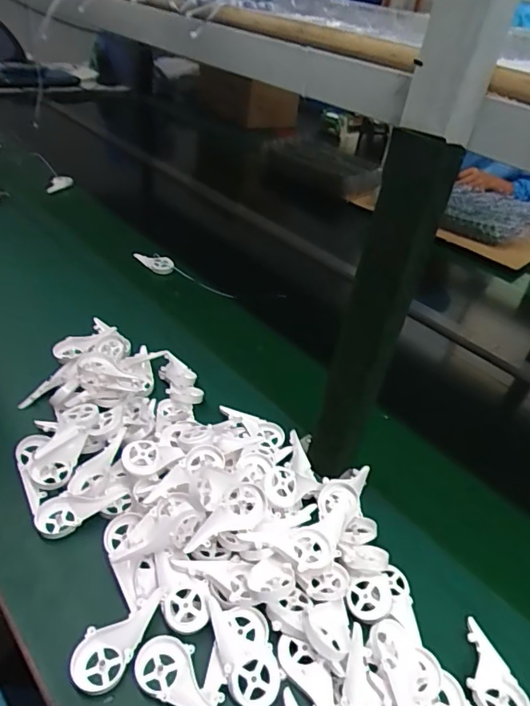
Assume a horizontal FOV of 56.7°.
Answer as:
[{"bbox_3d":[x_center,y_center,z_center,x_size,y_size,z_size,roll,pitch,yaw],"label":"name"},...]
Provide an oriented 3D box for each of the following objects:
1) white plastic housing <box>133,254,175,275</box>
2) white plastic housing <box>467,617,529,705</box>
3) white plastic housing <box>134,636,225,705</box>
[{"bbox_3d":[-0.216,-0.179,0.971,0.094,0.036,0.016,26,1,20],"label":"white plastic housing"},{"bbox_3d":[0.200,0.292,0.447,0.047,0.009,0.087,-7,40,-18],"label":"white plastic housing"},{"bbox_3d":[-0.066,0.274,0.414,0.091,0.014,0.044,20,39,15],"label":"white plastic housing"}]

